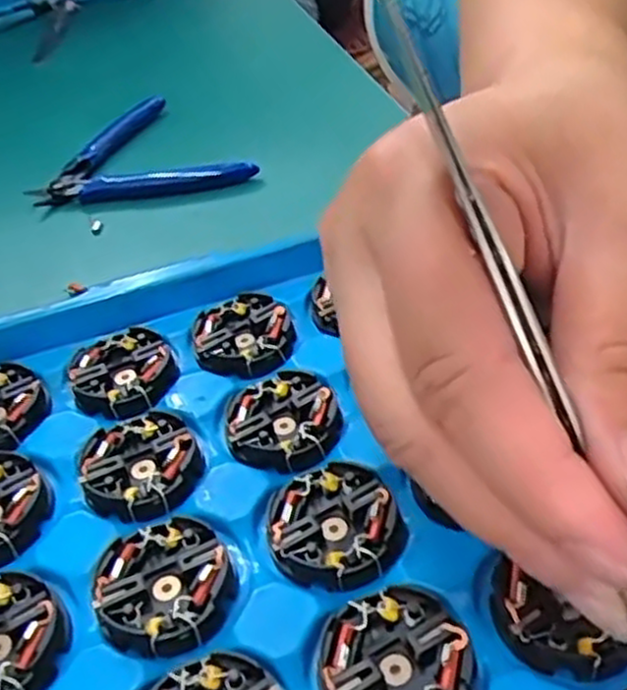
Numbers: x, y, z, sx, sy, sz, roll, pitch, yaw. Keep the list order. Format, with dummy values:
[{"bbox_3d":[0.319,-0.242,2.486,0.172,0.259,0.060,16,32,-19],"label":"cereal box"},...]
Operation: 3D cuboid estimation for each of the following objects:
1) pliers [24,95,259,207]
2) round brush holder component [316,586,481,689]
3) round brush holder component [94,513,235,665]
[{"bbox_3d":[-0.106,-0.101,0.433,0.102,0.012,0.121,-28,45,-22],"label":"pliers"},{"bbox_3d":[0.017,0.065,0.156,0.031,0.005,0.031,-4,41,3],"label":"round brush holder component"},{"bbox_3d":[-0.034,0.055,0.176,0.030,0.005,0.034,-21,43,-16],"label":"round brush holder component"}]

